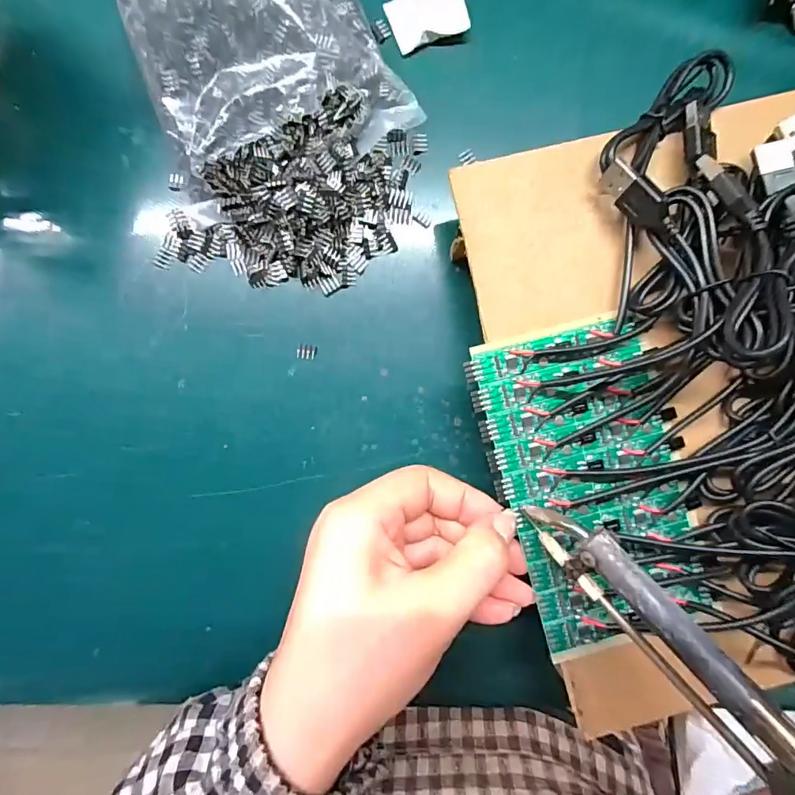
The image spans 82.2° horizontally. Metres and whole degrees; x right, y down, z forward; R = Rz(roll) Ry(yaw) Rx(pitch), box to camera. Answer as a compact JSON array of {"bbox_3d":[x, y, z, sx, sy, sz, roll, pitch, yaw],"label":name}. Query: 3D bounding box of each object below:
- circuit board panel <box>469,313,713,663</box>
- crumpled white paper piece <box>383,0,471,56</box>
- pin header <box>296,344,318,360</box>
[{"bbox_3d":[0.087,0.036,0.199,0.079,0.008,0.137,-14,89,-2],"label":"circuit board panel"},{"bbox_3d":[0.016,-0.199,0.239,0.039,0.007,0.028,-20,90,-1],"label":"crumpled white paper piece"},{"bbox_3d":[-0.046,-0.024,0.233,0.010,0.004,0.007,6,90,-1],"label":"pin header"}]

